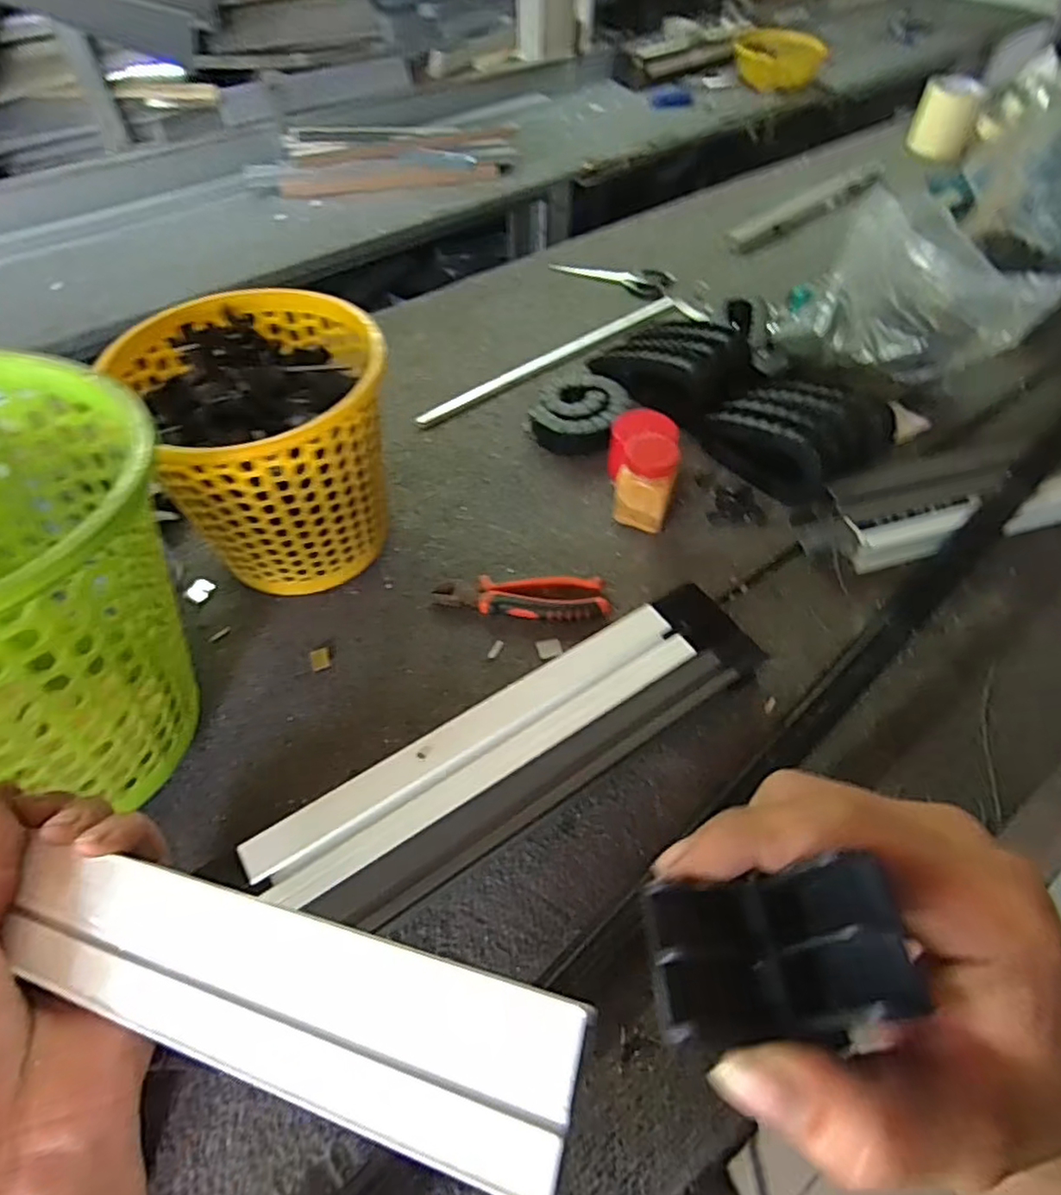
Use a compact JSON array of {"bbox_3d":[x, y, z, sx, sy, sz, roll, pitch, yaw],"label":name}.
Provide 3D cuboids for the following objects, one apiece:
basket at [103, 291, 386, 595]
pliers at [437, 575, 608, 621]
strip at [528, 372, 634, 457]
[{"bbox_3d":[-0.207,-0.121,0.551,0.176,0.189,0.199,-32,59,-22],"label":"basket"},{"bbox_3d":[-0.009,-0.001,0.564,0.149,0.020,0.045,1,53,0],"label":"pliers"},{"bbox_3d":[0.055,-0.202,0.709,0.099,0.035,0.110,18,55,13],"label":"strip"}]

